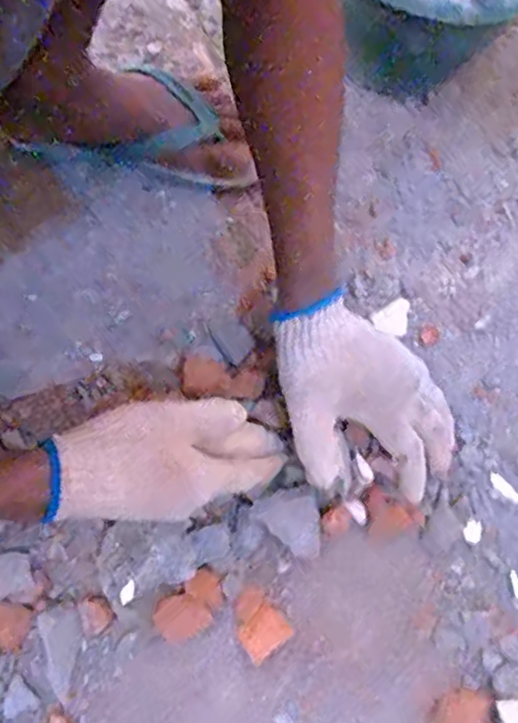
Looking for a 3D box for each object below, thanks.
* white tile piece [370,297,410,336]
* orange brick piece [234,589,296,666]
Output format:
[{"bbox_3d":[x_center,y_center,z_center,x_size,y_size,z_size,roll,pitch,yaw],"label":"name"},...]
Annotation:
[{"bbox_3d":[0.124,-0.044,0.601,0.033,0.004,0.035,8,73,3],"label":"white tile piece"},{"bbox_3d":[-0.002,0.220,0.535,0.040,0.011,0.049,-38,76,-11],"label":"orange brick piece"}]

